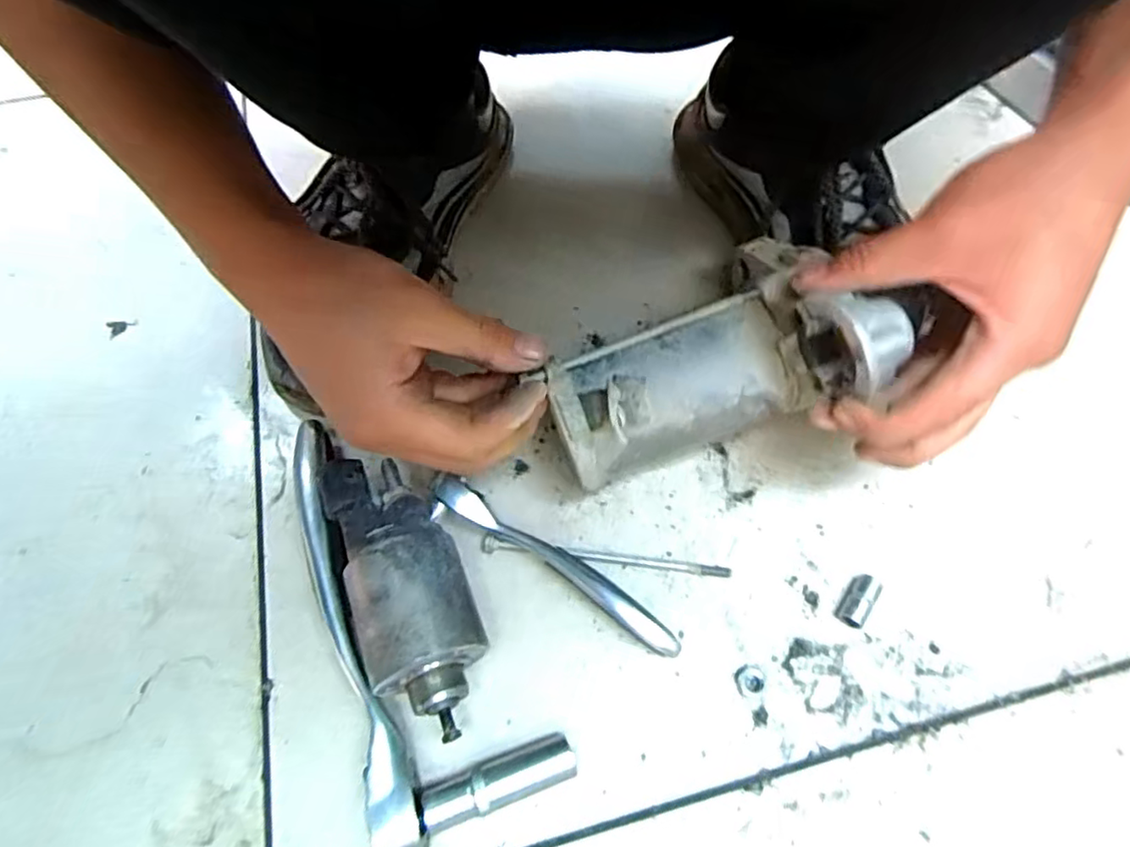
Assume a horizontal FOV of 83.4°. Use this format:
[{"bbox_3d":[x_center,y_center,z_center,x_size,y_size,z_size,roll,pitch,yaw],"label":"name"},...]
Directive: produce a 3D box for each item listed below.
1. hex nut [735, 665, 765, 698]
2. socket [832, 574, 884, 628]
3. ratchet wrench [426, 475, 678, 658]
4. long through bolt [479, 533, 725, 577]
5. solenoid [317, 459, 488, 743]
[{"bbox_3d":[0.087,0.121,0.297,0.014,0.004,0.013,-22,63,-11],"label":"hex nut"},{"bbox_3d":[0.144,0.087,0.312,0.013,0.011,0.027,32,66,17],"label":"socket"},{"bbox_3d":[-0.007,0.069,0.317,0.142,0.023,0.021,27,64,15],"label":"ratchet wrench"},{"bbox_3d":[0.020,0.068,0.323,0.127,0.013,0.008,6,61,4],"label":"long through bolt"},{"bbox_3d":[-0.073,0.075,0.297,0.049,0.051,0.129,-23,63,-10],"label":"solenoid"}]

